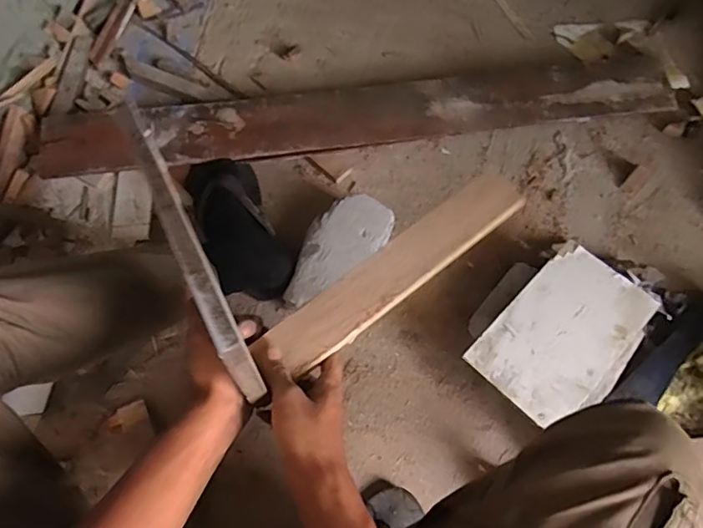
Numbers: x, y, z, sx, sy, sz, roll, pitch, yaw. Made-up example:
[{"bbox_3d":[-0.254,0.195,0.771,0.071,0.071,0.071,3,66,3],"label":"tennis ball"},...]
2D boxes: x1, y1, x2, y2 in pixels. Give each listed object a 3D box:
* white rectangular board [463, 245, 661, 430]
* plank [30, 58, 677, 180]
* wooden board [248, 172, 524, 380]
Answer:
[{"bbox_3d":[0.293,0.095,0.709,0.160,0.012,0.243,42,72,15],"label":"white rectangular board"},{"bbox_3d":[0.030,-0.253,0.902,1.048,0.051,0.127,-7,66,-6],"label":"plank"},{"bbox_3d":[0.052,0.001,0.530,0.301,0.013,0.053,-36,72,-16],"label":"wooden board"}]

